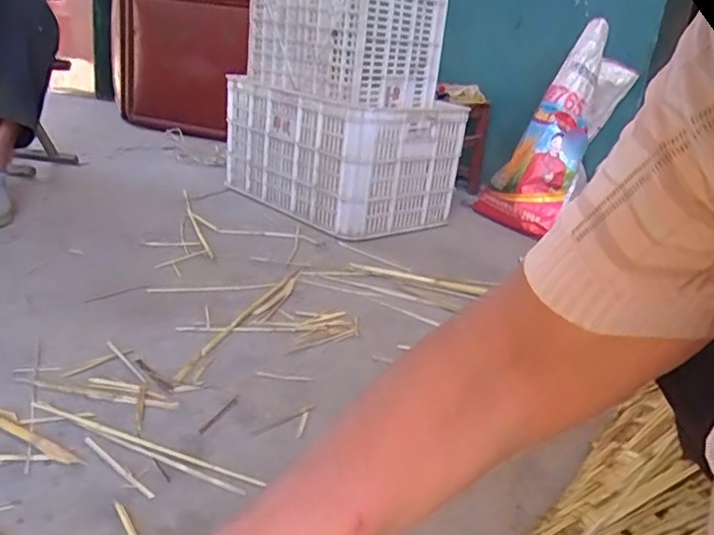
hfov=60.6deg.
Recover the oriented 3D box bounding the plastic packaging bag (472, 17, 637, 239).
[{"bbox_3d":[0.540,-0.349,1.622,0.227,0.532,0.210,27,5,-39],"label":"plastic packaging bag"}]

